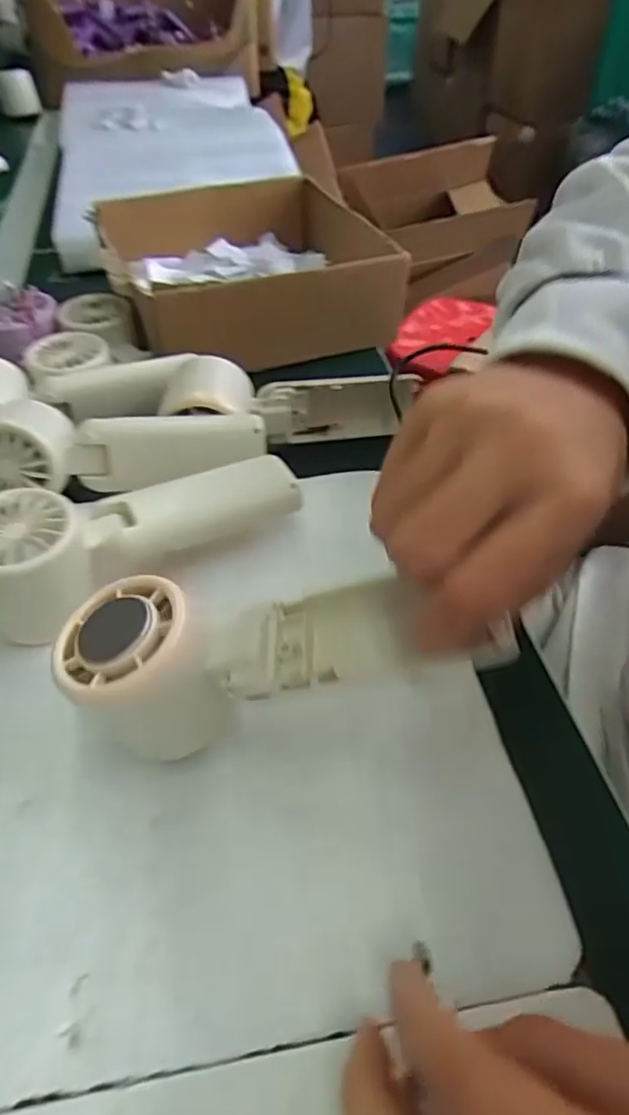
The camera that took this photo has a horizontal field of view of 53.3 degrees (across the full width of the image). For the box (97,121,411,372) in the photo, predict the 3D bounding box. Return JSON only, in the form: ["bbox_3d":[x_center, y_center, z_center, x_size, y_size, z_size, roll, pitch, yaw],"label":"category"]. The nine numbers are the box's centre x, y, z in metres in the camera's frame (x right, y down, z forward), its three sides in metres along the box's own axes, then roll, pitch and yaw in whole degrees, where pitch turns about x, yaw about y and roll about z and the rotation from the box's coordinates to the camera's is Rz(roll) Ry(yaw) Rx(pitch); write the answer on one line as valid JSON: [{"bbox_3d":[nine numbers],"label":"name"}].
[{"bbox_3d":[-0.058,-0.240,0.519,0.195,0.069,0.208,-15,49,-14],"label":"box"}]

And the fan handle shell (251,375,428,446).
[{"bbox_3d":[0.015,-0.097,0.414,0.104,0.047,0.014,-10,48,-10],"label":"fan handle shell"}]

